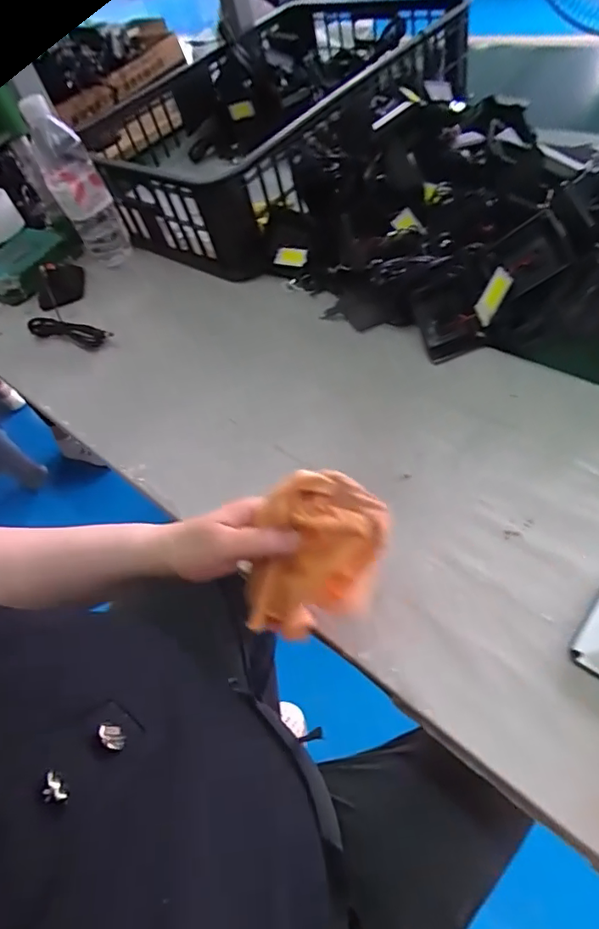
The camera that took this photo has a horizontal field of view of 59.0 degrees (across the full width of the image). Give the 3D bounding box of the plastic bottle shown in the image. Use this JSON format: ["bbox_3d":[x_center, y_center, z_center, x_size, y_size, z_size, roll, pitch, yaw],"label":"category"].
[{"bbox_3d":[-0.296,-0.373,0.715,0.070,0.203,0.081,-25,58,-12],"label":"plastic bottle"}]

